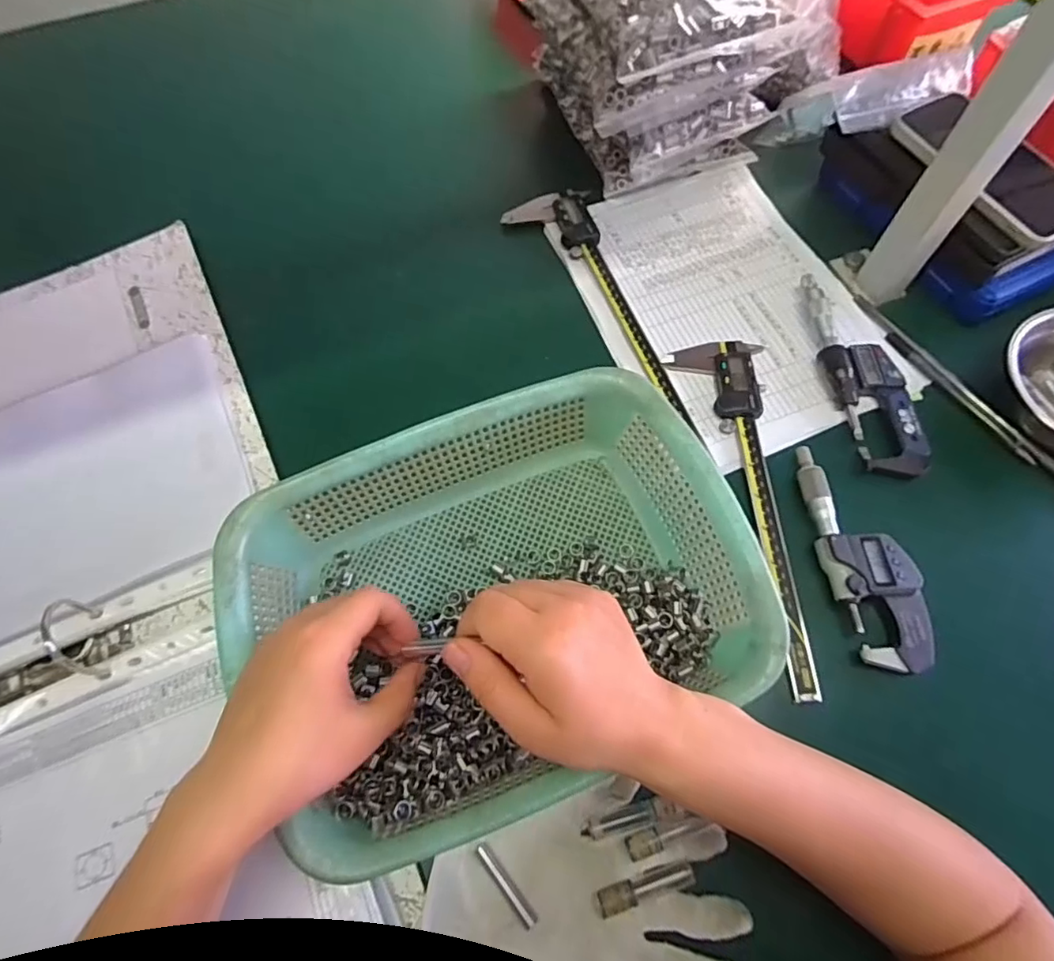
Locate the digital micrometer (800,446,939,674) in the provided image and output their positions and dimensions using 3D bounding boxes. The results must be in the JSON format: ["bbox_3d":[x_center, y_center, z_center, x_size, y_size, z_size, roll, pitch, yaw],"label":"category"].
[{"bbox_3d":[0.234,0.050,0.399,0.052,0.027,0.162,-12,66,-4],"label":"digital micrometer"}]

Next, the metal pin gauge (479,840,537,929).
[{"bbox_3d":[-0.012,0.231,0.323,0.007,0.004,0.048,-37,70,-14],"label":"metal pin gauge"}]

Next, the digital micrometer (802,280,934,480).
[{"bbox_3d":[0.272,-0.089,0.461,0.054,0.022,0.185,-8,66,-2],"label":"digital micrometer"}]

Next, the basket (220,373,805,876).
[{"bbox_3d":[-0.014,0.073,0.355,0.288,0.085,0.218,-22,67,-8],"label":"basket"}]

